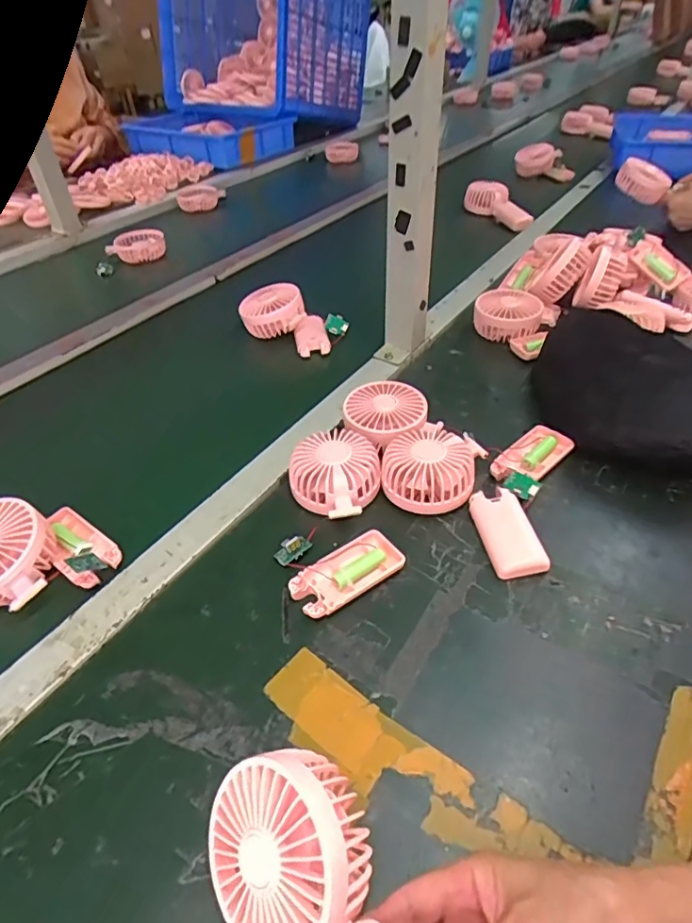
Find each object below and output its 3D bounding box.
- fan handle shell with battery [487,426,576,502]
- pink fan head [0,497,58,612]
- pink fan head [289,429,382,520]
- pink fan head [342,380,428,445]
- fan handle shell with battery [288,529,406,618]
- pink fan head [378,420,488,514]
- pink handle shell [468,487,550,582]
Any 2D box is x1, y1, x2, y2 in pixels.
[{"bbox_3d":[0.186,-0.002,0.560,0.051,0.017,0.104,28,50,30],"label":"fan handle shell with battery"},{"bbox_3d":[-0.283,0.080,0.459,0.094,0.044,0.083,18,48,19],"label":"pink fan head"},{"bbox_3d":[-0.007,0.010,0.532,0.081,0.041,0.083,-2,41,1],"label":"pink fan head"},{"bbox_3d":[0.041,-0.047,0.593,0.088,0.037,0.089,7,42,10],"label":"pink fan head"},{"bbox_3d":[0.000,0.094,0.467,0.095,0.014,0.046,-26,46,-24],"label":"fan handle shell with battery"},{"bbox_3d":[0.084,0.002,0.540,0.086,0.044,0.102,18,45,22],"label":"pink fan head"},{"bbox_3d":[0.144,0.062,0.492,0.045,0.014,0.088,-9,42,-6],"label":"pink handle shell"}]

